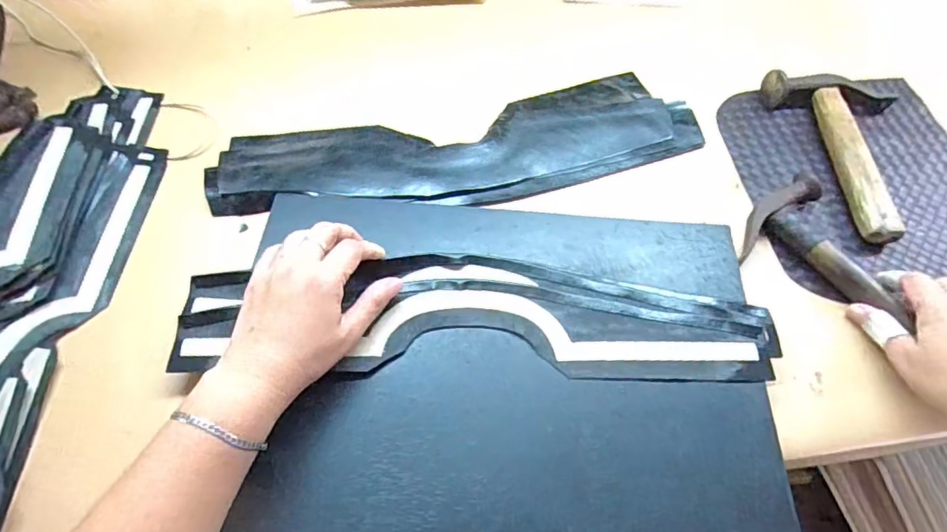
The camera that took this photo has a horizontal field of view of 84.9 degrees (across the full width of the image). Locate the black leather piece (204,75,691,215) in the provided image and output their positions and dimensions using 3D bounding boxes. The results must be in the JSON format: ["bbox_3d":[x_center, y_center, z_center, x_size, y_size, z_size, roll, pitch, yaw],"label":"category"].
[{"bbox_3d":[-0.008,-0.121,0.519,0.476,0.015,0.137,-12,61,-7],"label":"black leather piece"}]

